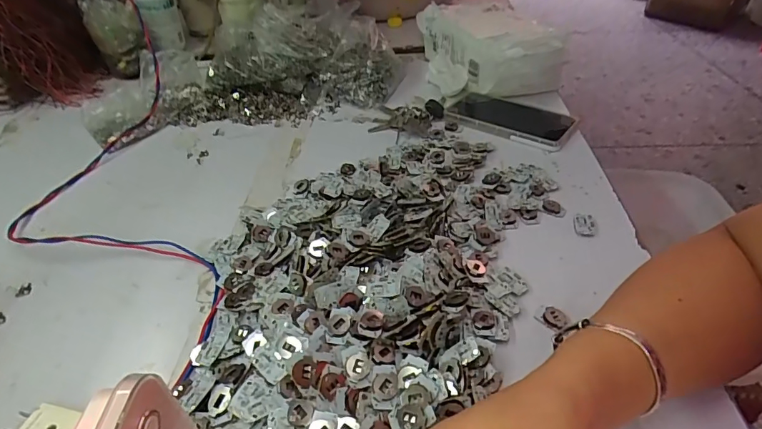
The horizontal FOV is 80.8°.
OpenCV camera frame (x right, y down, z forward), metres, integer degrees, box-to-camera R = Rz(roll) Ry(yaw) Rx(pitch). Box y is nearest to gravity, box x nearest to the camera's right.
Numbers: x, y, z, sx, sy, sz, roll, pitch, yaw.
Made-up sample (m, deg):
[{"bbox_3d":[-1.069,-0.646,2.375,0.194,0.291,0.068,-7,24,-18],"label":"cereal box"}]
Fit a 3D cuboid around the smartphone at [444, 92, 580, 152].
[{"bbox_3d":[0.166,-0.133,0.605,0.177,0.013,0.085,25,47,30],"label":"smartphone"}]

